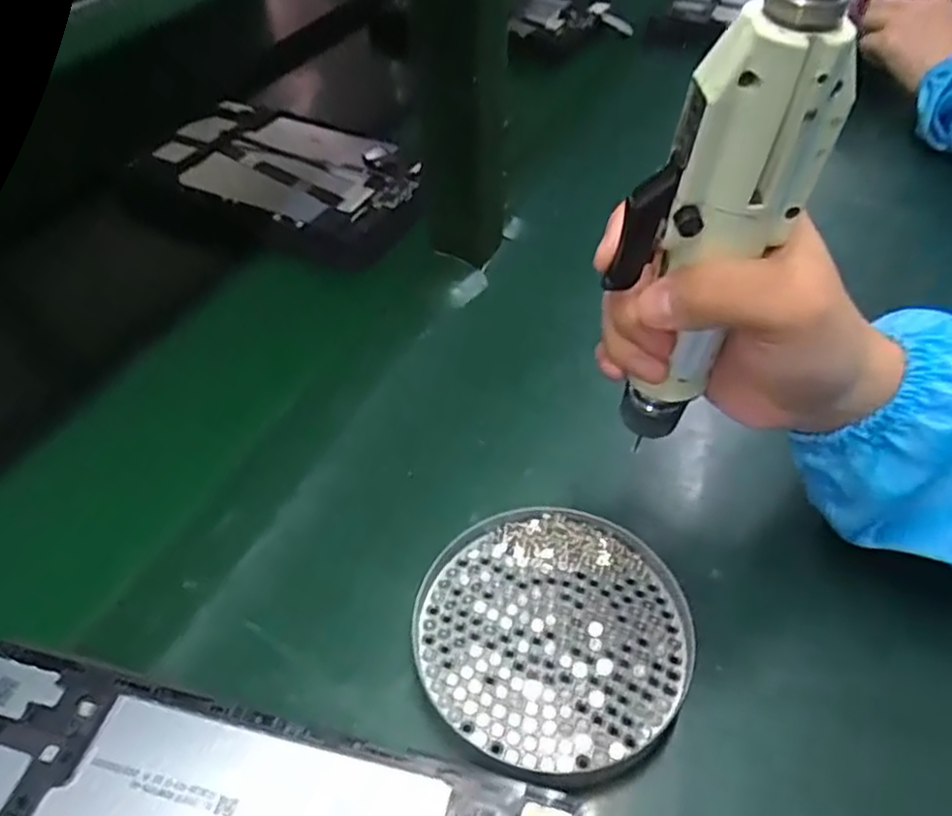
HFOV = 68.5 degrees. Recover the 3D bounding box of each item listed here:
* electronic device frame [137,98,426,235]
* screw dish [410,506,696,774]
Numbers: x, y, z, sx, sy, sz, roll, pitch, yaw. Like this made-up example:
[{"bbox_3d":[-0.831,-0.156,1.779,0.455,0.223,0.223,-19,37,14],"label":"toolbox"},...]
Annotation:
[{"bbox_3d":[-0.149,-0.189,0.547,0.235,0.024,0.127,23,52,22],"label":"electronic device frame"},{"bbox_3d":[0.032,0.095,0.300,0.112,0.022,0.109,-1,47,1],"label":"screw dish"}]

